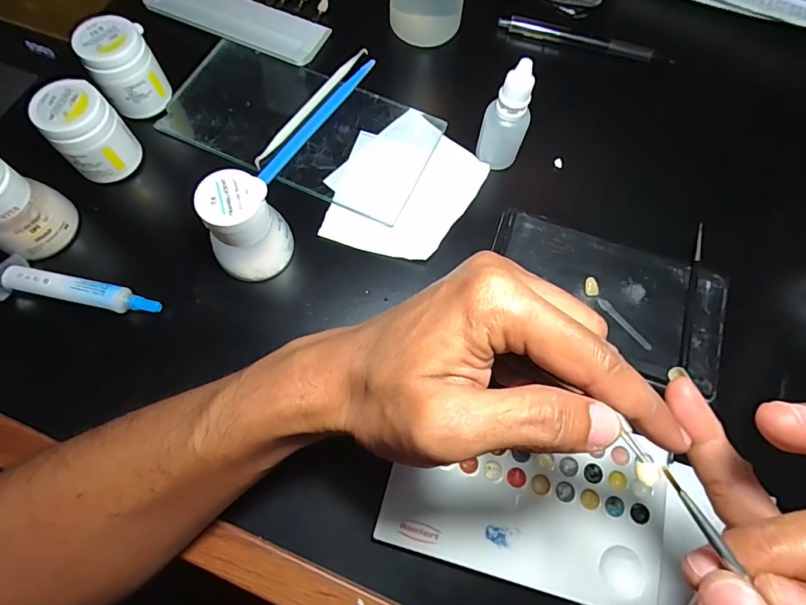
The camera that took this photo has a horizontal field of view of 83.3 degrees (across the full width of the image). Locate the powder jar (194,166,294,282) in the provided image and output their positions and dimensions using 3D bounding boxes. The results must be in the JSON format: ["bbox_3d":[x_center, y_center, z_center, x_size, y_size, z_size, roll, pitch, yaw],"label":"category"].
[{"bbox_3d":[-0.097,-0.045,0.277,0.042,0.061,0.046,20,71,5],"label":"powder jar"}]

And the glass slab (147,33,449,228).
[{"bbox_3d":[-0.076,-0.134,0.340,0.195,0.010,0.104,26,72,7],"label":"glass slab"}]

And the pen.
[{"bbox_3d":[0.151,-0.221,0.379,0.141,0.008,0.011,16,71,4],"label":"pen"}]

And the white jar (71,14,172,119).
[{"bbox_3d":[-0.197,-0.166,0.324,0.044,0.057,0.039,-38,76,-13],"label":"white jar"}]

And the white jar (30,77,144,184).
[{"bbox_3d":[-0.206,-0.111,0.302,0.043,0.057,0.037,-43,77,-15],"label":"white jar"}]

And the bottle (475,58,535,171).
[{"bbox_3d":[0.069,-0.123,0.304,0.022,0.076,0.027,-40,76,-14],"label":"bottle"}]

